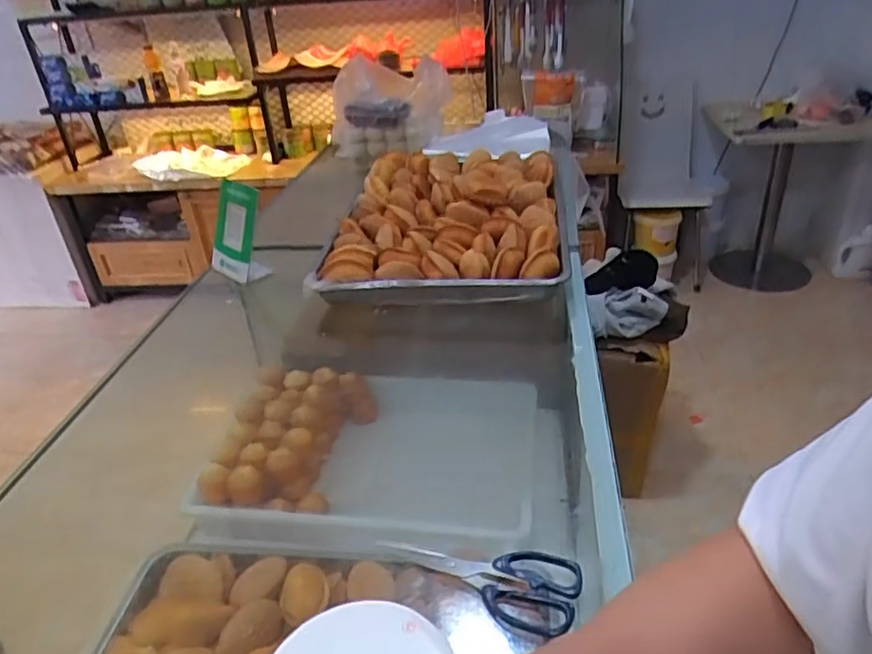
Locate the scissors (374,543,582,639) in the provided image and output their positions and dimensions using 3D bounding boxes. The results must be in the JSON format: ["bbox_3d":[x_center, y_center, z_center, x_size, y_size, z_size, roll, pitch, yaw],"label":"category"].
[{"bbox_3d":[0.036,0.213,0.568,0.181,0.015,0.077,13,36,26],"label":"scissors"}]

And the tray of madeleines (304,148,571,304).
[{"bbox_3d":[0.041,-0.213,1.183,0.380,0.077,0.578,2,32,11],"label":"tray of madeleines"}]

